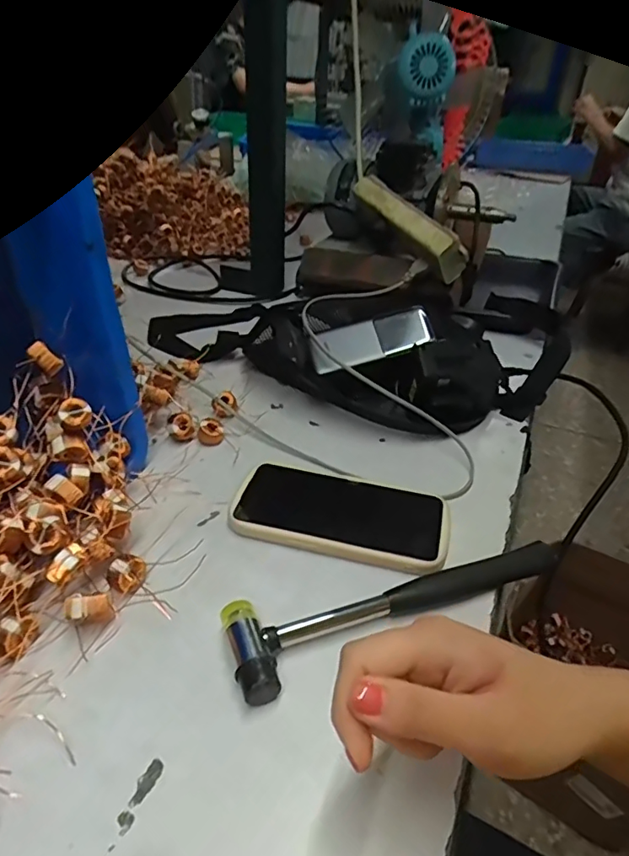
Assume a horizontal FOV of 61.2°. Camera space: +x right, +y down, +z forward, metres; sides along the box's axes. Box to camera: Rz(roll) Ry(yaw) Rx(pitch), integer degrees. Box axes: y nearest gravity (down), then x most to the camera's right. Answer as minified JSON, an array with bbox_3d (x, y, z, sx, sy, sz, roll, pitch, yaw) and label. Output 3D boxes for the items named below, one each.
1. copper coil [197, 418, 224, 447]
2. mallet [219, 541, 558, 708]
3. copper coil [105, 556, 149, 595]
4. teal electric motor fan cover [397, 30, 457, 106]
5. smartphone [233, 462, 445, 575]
[{"bbox_3d":[-0.099,0.003,0.505,0.023,0.016,0.020,0,36,-5],"label":"copper coil"},{"bbox_3d":[0.056,0.112,0.362,0.235,0.020,0.060,-14,39,-22],"label":"mallet"},{"bbox_3d":[-0.125,0.098,0.360,0.023,0.021,0.023,2,37,-2],"label":"copper coil"},{"bbox_3d":[0.181,-0.586,0.867,0.091,0.086,0.066,5,37,2],"label":"teal electric motor fan cover"},{"bbox_3d":[0.021,0.068,0.427,0.166,0.017,0.085,12,36,12],"label":"smartphone"}]

